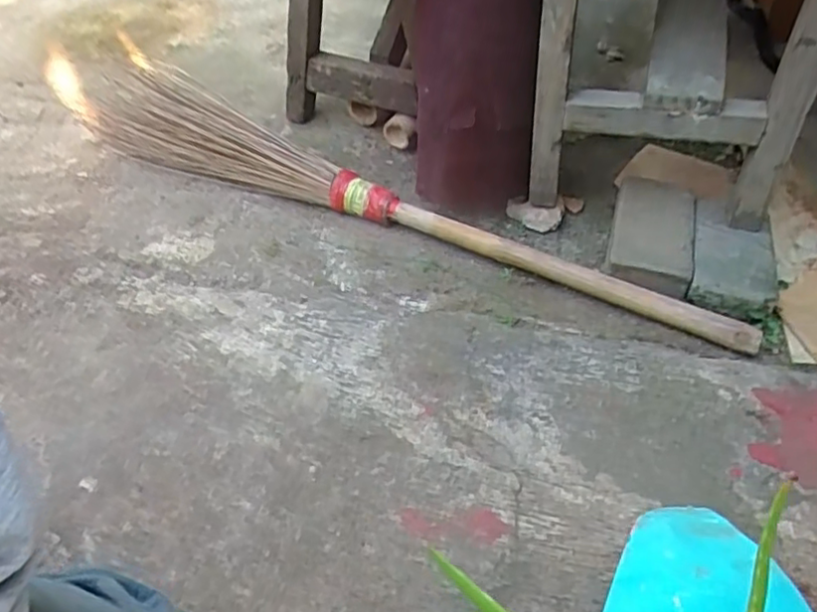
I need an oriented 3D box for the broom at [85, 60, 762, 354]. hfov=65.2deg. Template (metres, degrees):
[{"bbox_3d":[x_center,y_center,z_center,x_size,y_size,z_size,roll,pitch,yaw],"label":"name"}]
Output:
[{"bbox_3d":[-0.082,-0.180,0.957,1.158,0.095,0.151,22,49,23],"label":"broom"}]

